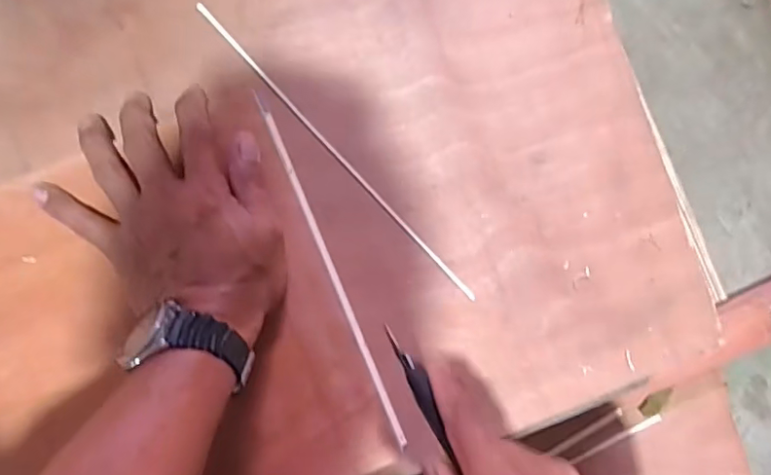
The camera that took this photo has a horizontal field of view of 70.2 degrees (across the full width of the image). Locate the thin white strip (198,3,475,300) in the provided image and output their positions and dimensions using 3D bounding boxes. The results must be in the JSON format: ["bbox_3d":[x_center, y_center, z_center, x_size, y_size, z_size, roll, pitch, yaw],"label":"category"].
[{"bbox_3d":[-0.033,-0.058,0.392,0.006,0.004,0.279,-43,94,-2],"label":"thin white strip"}]

